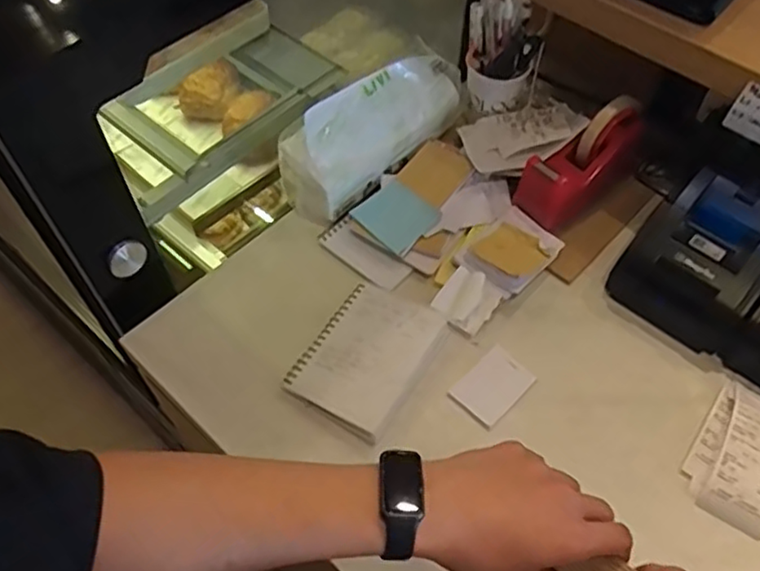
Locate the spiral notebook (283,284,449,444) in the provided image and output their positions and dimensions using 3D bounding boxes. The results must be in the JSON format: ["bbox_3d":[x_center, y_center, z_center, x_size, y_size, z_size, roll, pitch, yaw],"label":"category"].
[{"bbox_3d":[-0.011,0.067,0.646,0.111,0.014,0.143,29,60,18],"label":"spiral notebook"}]

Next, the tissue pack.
[{"bbox_3d":[-0.002,-0.188,0.766,0.243,0.125,0.074,-39,33,-26],"label":"tissue pack"}]

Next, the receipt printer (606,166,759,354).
[{"bbox_3d":[0.329,-0.027,0.667,0.123,0.095,0.131,38,63,22],"label":"receipt printer"}]

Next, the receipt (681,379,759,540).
[{"bbox_3d":[0.334,0.152,0.596,0.078,0.021,0.133,30,60,22],"label":"receipt"}]

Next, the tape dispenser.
[{"bbox_3d":[0.232,-0.142,0.747,0.171,0.121,0.056,-37,64,-23],"label":"tape dispenser"}]

